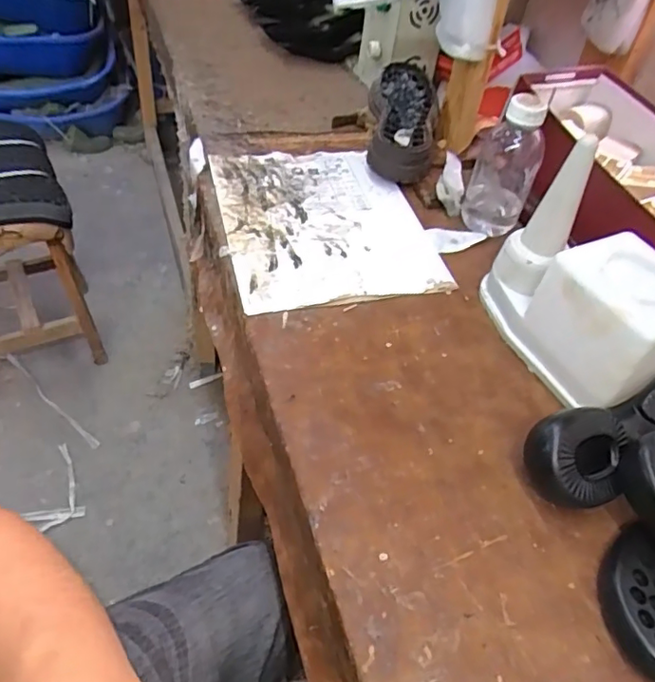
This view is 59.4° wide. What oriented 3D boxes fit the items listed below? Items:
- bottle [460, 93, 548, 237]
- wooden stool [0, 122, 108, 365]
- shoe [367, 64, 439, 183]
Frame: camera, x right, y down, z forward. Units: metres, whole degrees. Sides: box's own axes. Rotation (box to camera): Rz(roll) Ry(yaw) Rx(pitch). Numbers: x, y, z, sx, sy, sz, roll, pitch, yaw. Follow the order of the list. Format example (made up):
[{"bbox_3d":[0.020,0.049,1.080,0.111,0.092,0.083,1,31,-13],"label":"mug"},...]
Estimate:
[{"bbox_3d":[0.207,-0.203,0.667,0.068,0.155,0.063,12,48,5],"label":"bottle"},{"bbox_3d":[-0.700,-0.174,1.255,0.288,0.463,0.390,-18,52,-24],"label":"wooden stool"},{"bbox_3d":[0.106,-0.317,0.822,0.097,0.060,0.259,10,48,3],"label":"shoe"}]

